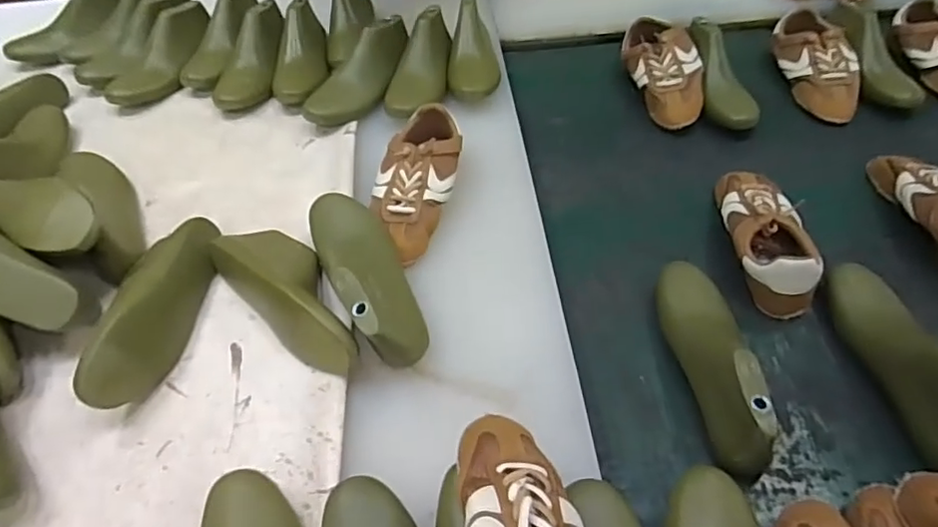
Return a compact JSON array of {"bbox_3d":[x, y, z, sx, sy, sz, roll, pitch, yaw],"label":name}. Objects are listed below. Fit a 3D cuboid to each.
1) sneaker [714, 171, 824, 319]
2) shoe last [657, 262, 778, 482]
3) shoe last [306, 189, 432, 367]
[{"bbox_3d":[0.352,-0.038,0.702,0.091,0.068,0.214,0,50,5],"label":"sneaker"},{"bbox_3d":[0.248,0.088,0.583,0.077,0.092,0.241,-1,50,4],"label":"shoe last"},{"bbox_3d":[-0.116,0.012,0.628,0.078,0.077,0.228,-20,51,-12],"label":"shoe last"}]

